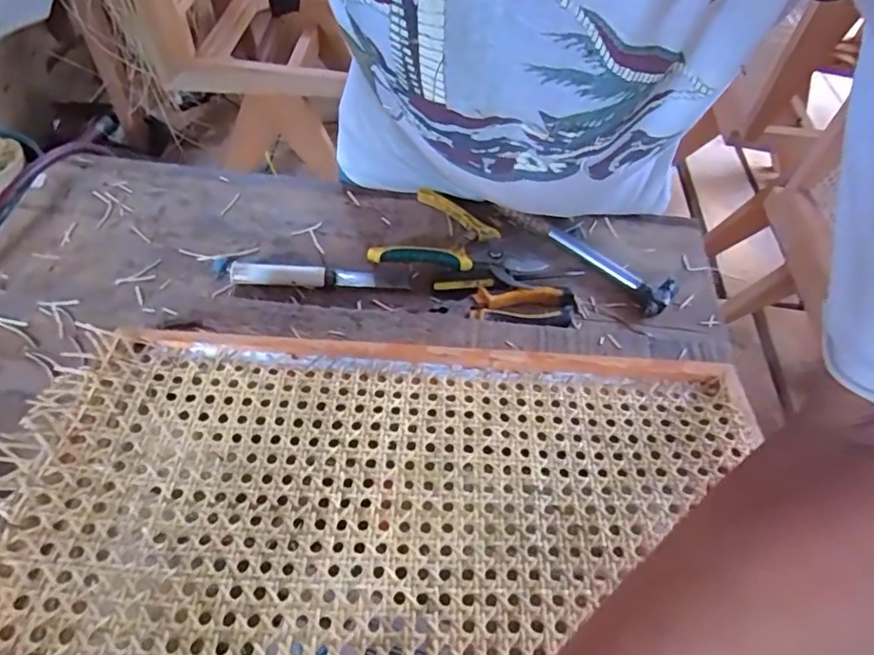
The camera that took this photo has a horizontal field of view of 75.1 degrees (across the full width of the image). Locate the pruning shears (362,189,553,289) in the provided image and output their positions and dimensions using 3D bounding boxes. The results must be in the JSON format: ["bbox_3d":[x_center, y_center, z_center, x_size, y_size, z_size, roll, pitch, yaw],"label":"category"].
[{"bbox_3d":[0.032,-0.086,0.635,0.174,0.034,0.130,23,56,12],"label":"pruning shears"}]

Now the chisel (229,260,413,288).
[{"bbox_3d":[-0.121,-0.056,0.607,0.186,0.027,0.024,-1,54,-6],"label":"chisel"}]

